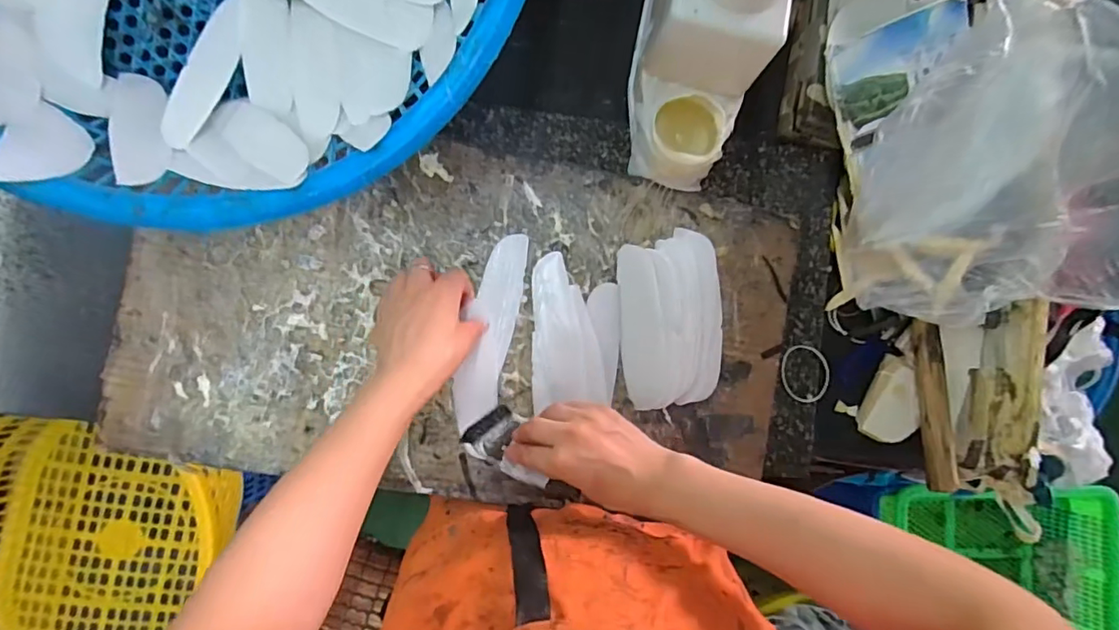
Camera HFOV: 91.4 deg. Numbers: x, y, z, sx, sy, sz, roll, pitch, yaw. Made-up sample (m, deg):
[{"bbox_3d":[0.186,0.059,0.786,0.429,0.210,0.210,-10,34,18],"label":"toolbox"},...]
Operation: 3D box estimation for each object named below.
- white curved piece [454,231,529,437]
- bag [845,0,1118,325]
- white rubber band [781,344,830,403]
[{"bbox_3d":[-0.065,0.015,0.515,0.041,0.011,0.185,14,90,-6],"label":"white curved piece"},{"bbox_3d":[0.394,-0.124,0.481,0.197,0.191,0.249,-9,90,-7],"label":"bag"},{"bbox_3d":[0.259,0.062,0.575,0.051,0.006,0.062,-20,92,-6],"label":"white rubber band"}]

